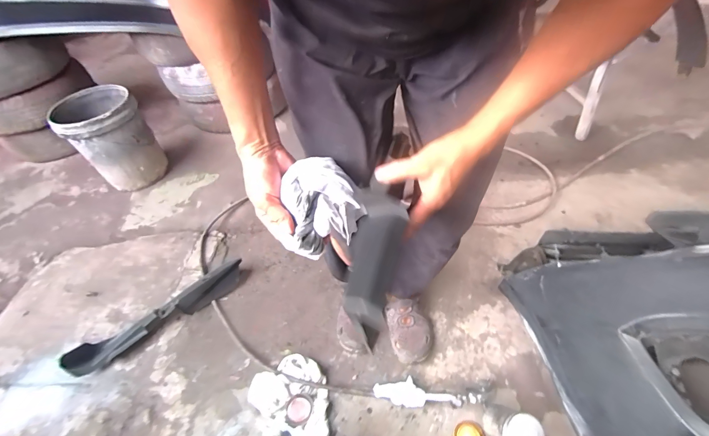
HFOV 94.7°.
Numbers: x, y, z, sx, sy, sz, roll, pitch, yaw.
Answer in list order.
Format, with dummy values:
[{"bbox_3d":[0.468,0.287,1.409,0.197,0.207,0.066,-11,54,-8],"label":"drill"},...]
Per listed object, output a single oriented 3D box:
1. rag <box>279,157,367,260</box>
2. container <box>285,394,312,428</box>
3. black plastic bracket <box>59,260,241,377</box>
[{"bbox_3d":[-0.043,-0.016,0.446,0.101,0.085,0.116,-10,46,-3],"label":"rag"},{"bbox_3d":[-0.133,0.461,0.783,0.058,0.013,0.066,11,49,17],"label":"container"},{"bbox_3d":[-0.584,0.294,1.003,0.514,0.066,0.102,-29,50,-20],"label":"black plastic bracket"}]

